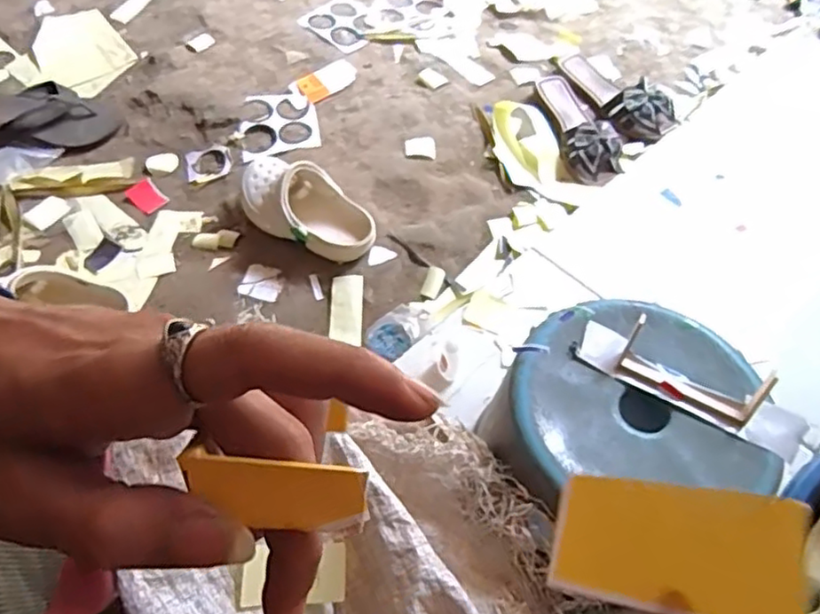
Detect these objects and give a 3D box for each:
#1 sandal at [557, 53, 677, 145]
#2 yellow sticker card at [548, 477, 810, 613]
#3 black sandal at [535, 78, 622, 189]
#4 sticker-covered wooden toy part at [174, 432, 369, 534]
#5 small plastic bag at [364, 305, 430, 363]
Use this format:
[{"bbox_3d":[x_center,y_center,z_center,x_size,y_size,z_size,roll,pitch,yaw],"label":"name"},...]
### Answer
[{"bbox_3d":[0.374,-0.397,1.197,0.111,0.063,0.256,-24,61,-20],"label":"sandal"},{"bbox_3d":[0.088,0.081,0.223,0.081,0.004,0.042,-4,65,39],"label":"yellow sticker card"},{"bbox_3d":[0.296,-0.319,1.143,0.096,0.058,0.261,-6,57,-10],"label":"black sandal"},{"bbox_3d":[-0.038,0.051,0.181,0.050,0.004,0.020,12,92,-8],"label":"sticker-covered wooden toy part"},{"bbox_3d":[-0.010,0.028,0.891,0.089,0.043,0.074,-36,66,-26],"label":"small plastic bag"}]

